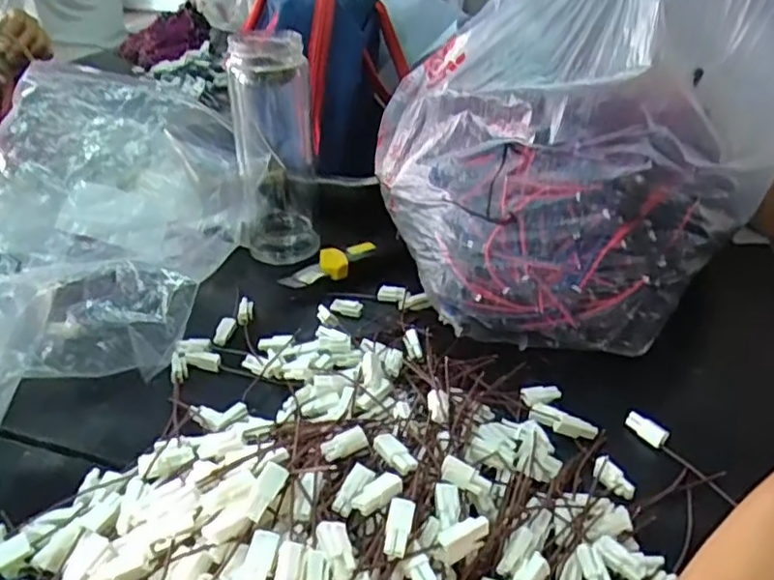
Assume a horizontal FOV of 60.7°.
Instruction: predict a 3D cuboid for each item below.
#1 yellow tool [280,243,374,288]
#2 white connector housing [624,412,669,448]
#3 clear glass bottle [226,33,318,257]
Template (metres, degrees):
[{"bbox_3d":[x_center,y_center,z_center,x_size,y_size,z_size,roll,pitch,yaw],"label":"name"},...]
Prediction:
[{"bbox_3d":[-0.048,-0.020,0.548,0.083,0.020,0.026,-16,37,-22],"label":"yellow tool"},{"bbox_3d":[0.157,0.083,0.400,0.006,0.010,0.026,-20,38,-26],"label":"white connector housing"},{"bbox_3d":[-0.098,-0.131,0.572,0.065,0.168,0.075,-3,34,-3],"label":"clear glass bottle"}]

